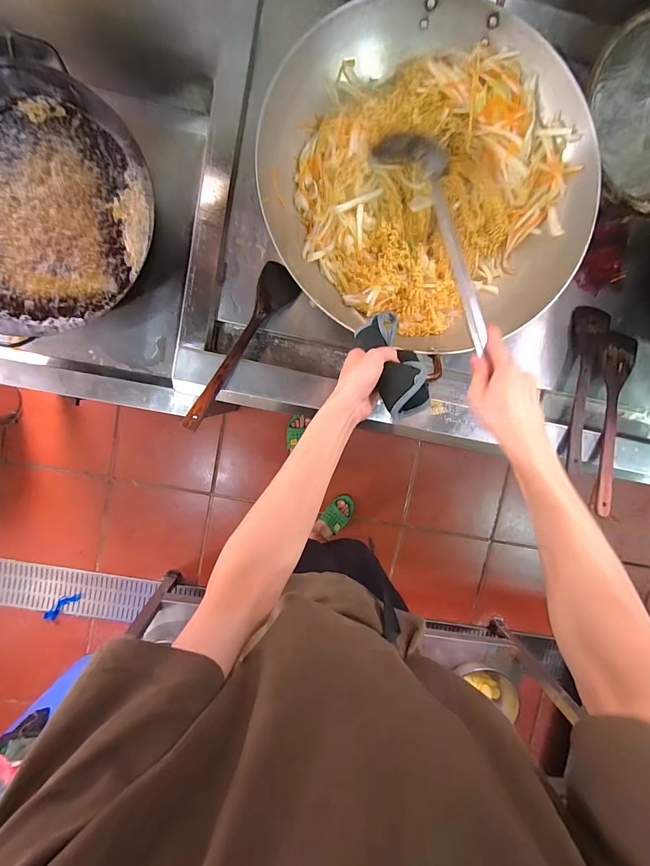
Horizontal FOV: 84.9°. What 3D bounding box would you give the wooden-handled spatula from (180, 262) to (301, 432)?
[{"bbox_3d":[-0.148,-0.153,0.626,0.066,0.025,0.336,29,78,-7],"label":"wooden-handled spatula"}]

